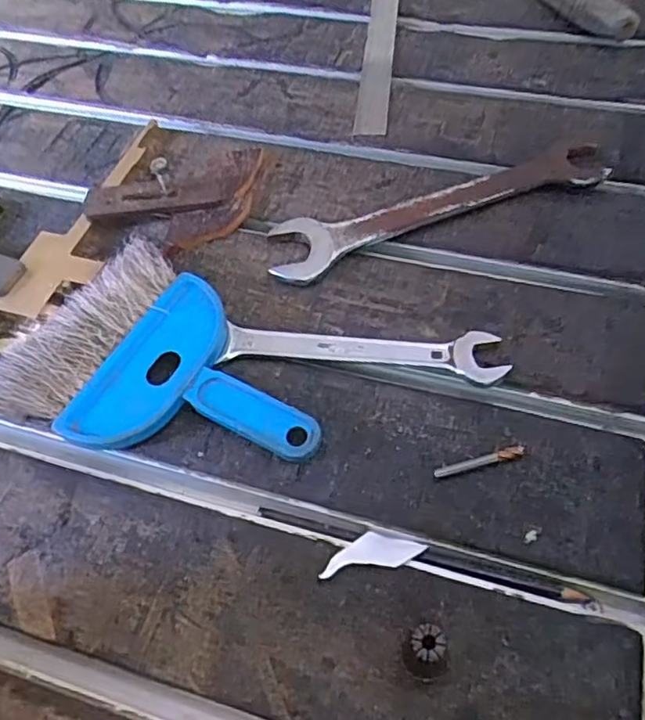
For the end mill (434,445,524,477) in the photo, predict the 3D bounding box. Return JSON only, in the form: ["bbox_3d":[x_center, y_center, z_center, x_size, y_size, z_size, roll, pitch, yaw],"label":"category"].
[{"bbox_3d":[0.083,0.054,0.329,0.050,0.005,0.006,-14,55,-6],"label":"end mill"}]

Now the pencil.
[{"bbox_3d":[0.047,0.098,0.318,0.165,0.008,0.008,11,56,12],"label":"pencil"}]

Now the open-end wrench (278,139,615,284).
[{"bbox_3d":[0.085,-0.113,0.445,0.253,0.011,0.057,-20,56,-10],"label":"open-end wrench"}]

